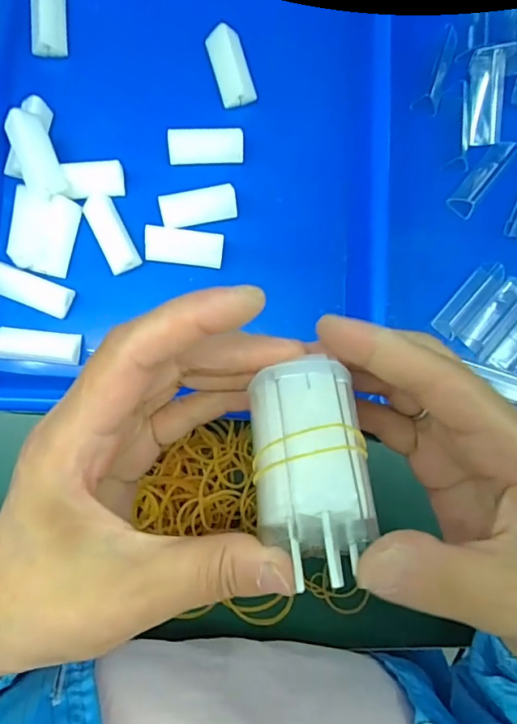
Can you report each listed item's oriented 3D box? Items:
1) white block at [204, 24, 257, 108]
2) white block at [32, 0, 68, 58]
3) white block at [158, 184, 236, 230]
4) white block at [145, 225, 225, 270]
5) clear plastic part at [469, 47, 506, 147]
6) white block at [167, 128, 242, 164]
[{"bbox_3d":[-0.017,-0.187,0.305,0.022,0.012,0.045,-17,86,-8],"label":"white block"},{"bbox_3d":[-0.129,-0.214,0.299,0.019,0.016,0.046,-1,83,-7],"label":"white block"},{"bbox_3d":[-0.036,-0.094,0.295,0.045,0.010,0.019,-15,85,-8],"label":"white block"},{"bbox_3d":[-0.044,-0.069,0.291,0.045,0.011,0.020,4,83,-6],"label":"white block"},{"bbox_3d":[0.151,-0.177,0.325,0.022,0.011,0.058,-4,103,-7],"label":"clear plastic part"},{"bbox_3d":[-0.032,-0.133,0.299,0.045,0.013,0.017,-6,84,-7],"label":"white block"}]

